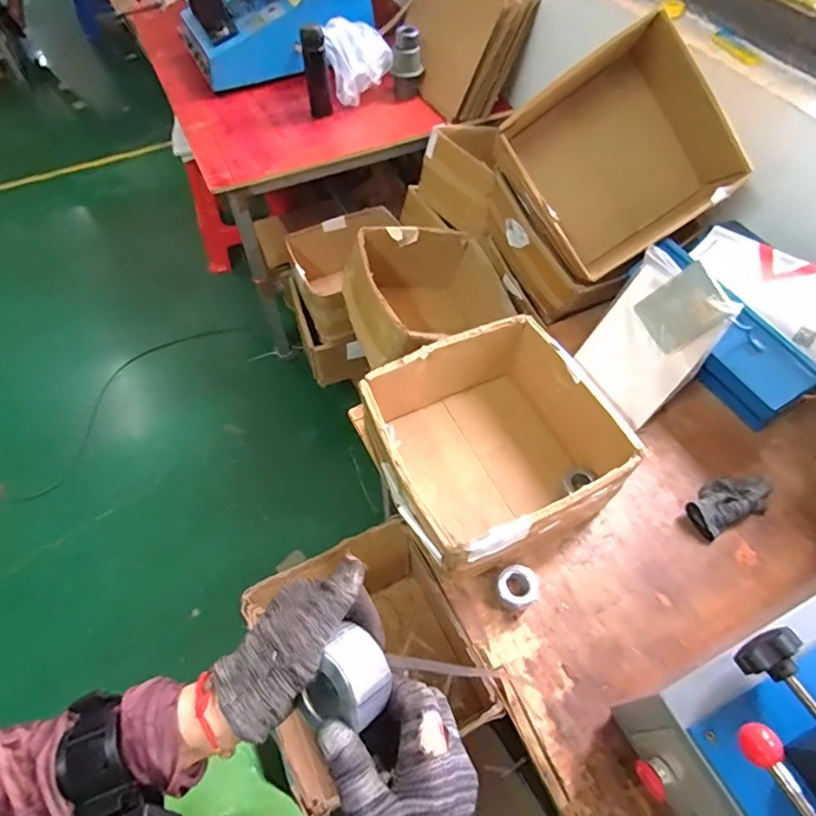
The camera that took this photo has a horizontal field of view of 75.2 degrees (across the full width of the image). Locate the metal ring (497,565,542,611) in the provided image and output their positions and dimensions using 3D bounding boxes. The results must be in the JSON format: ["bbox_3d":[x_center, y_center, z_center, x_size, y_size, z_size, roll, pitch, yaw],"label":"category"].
[{"bbox_3d":[0.169,0.268,0.802,0.060,0.032,0.063,0,57,0],"label":"metal ring"}]

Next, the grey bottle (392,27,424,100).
[{"bbox_3d":[-0.005,-0.979,1.461,0.081,0.100,0.077,-8,57,-5],"label":"grey bottle"}]

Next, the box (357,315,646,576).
[{"bbox_3d":[0.133,0.063,0.853,0.343,0.178,0.322,-23,60,-15],"label":"box"}]

